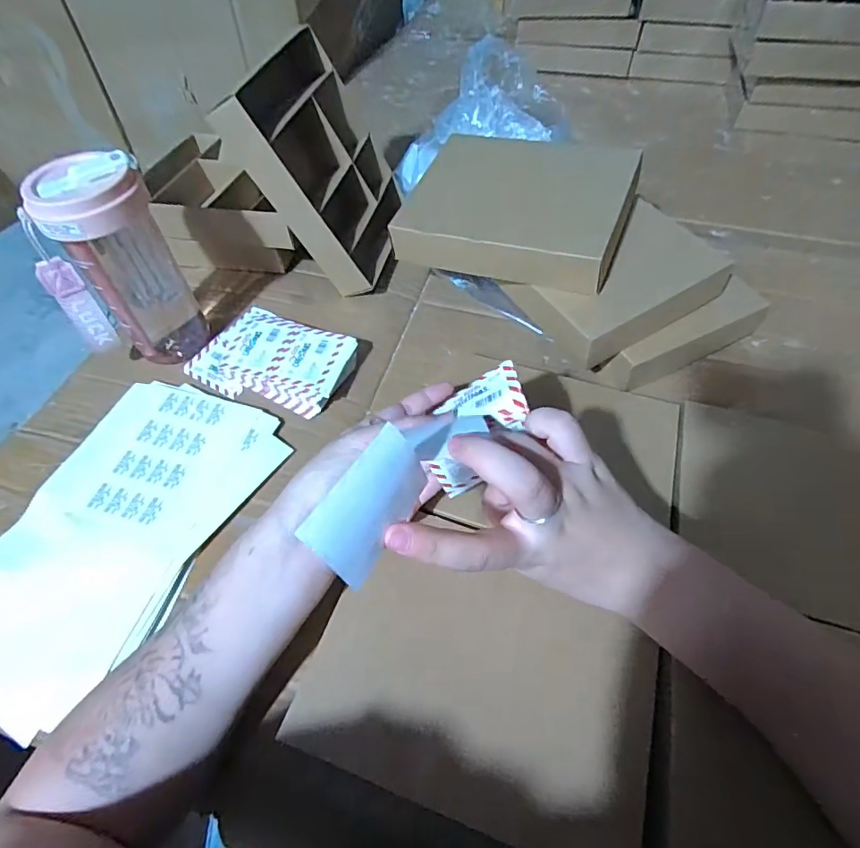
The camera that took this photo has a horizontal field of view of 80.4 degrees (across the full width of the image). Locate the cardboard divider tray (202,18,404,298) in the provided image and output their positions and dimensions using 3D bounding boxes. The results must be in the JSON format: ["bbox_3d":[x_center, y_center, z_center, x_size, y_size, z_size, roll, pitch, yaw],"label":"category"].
[{"bbox_3d":[-0.108,-0.264,0.536,0.052,0.203,0.167,-8,47,34],"label":"cardboard divider tray"}]

